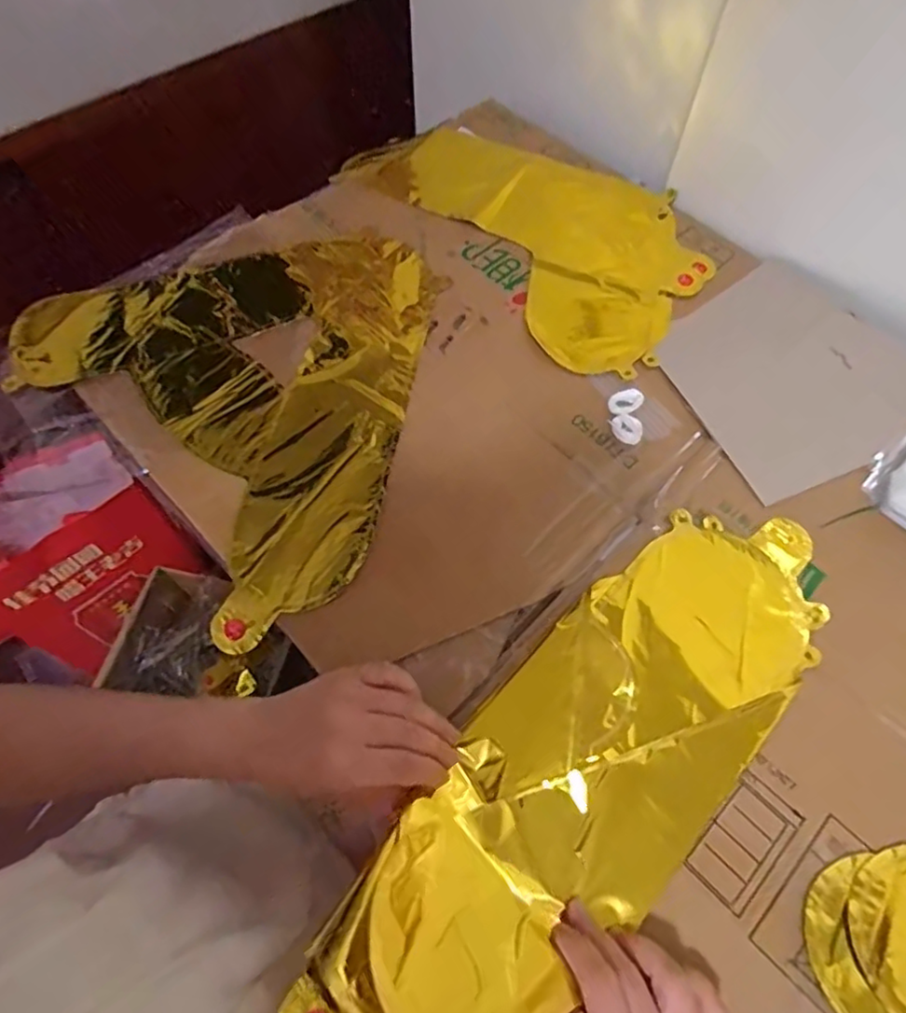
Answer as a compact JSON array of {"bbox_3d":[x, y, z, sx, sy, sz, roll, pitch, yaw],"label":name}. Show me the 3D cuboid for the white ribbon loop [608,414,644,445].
[{"bbox_3d":[0.140,-0.064,0.499,0.020,0.011,0.027,-26,65,-15],"label":"white ribbon loop"}]

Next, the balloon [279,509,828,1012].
[{"bbox_3d":[0.097,0.145,0.379,0.426,0.044,0.139,-38,69,-26],"label":"balloon"}]

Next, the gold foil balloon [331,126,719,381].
[{"bbox_3d":[0.078,-0.295,0.628,0.238,0.006,0.389,-40,69,-21],"label":"gold foil balloon"}]

